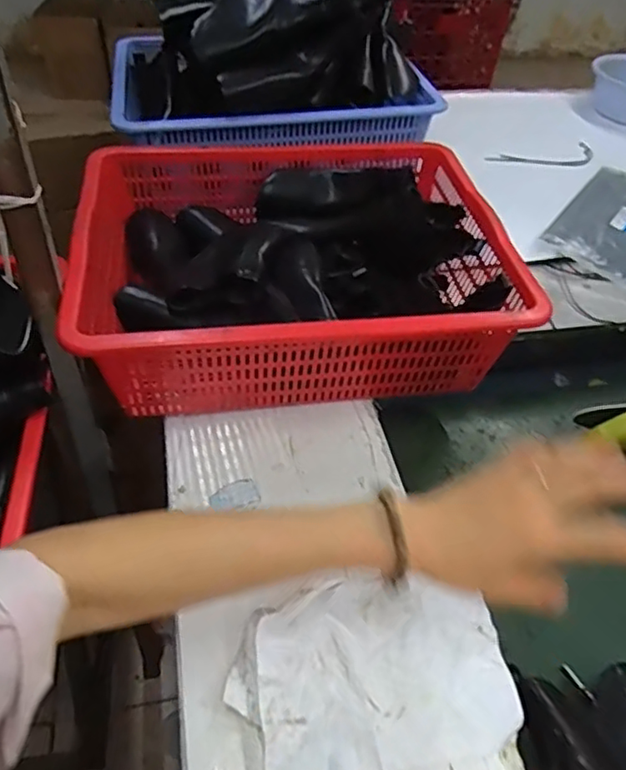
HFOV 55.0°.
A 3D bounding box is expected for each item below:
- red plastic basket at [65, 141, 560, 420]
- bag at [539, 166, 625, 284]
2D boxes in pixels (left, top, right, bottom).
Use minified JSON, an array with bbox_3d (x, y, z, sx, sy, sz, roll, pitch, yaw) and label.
[{"bbox_3d":[-0.023,-0.140,0.728,0.468,0.144,0.378,-6,46,-9],"label":"red plastic basket"},{"bbox_3d":[0.511,-0.269,0.987,0.177,0.016,0.287,32,58,18],"label":"bag"}]

